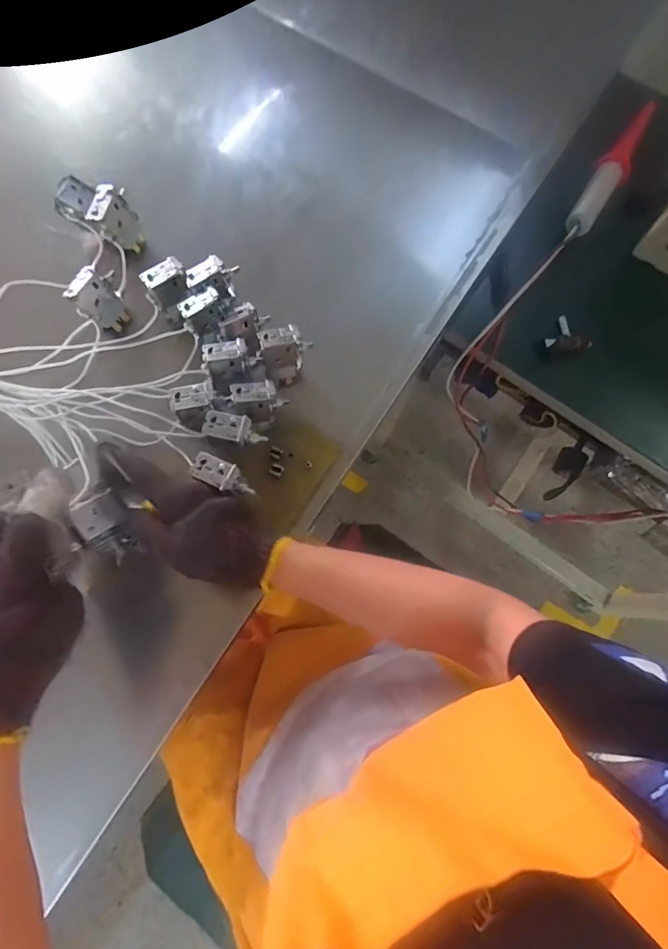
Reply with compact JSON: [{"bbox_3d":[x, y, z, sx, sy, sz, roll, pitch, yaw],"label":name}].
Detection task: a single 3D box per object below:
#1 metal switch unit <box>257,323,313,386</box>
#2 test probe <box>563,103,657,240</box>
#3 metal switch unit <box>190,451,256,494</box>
[{"bbox_3d":[-0.047,-0.118,0.446,0.048,0.051,0.037,-18,78,-5],"label":"metal switch unit"},{"bbox_3d":[0.333,-0.364,0.547,0.043,0.041,0.186,37,79,7],"label":"test probe"},{"bbox_3d":[-0.092,0.001,0.375,0.052,0.020,0.024,24,78,4],"label":"metal switch unit"}]

